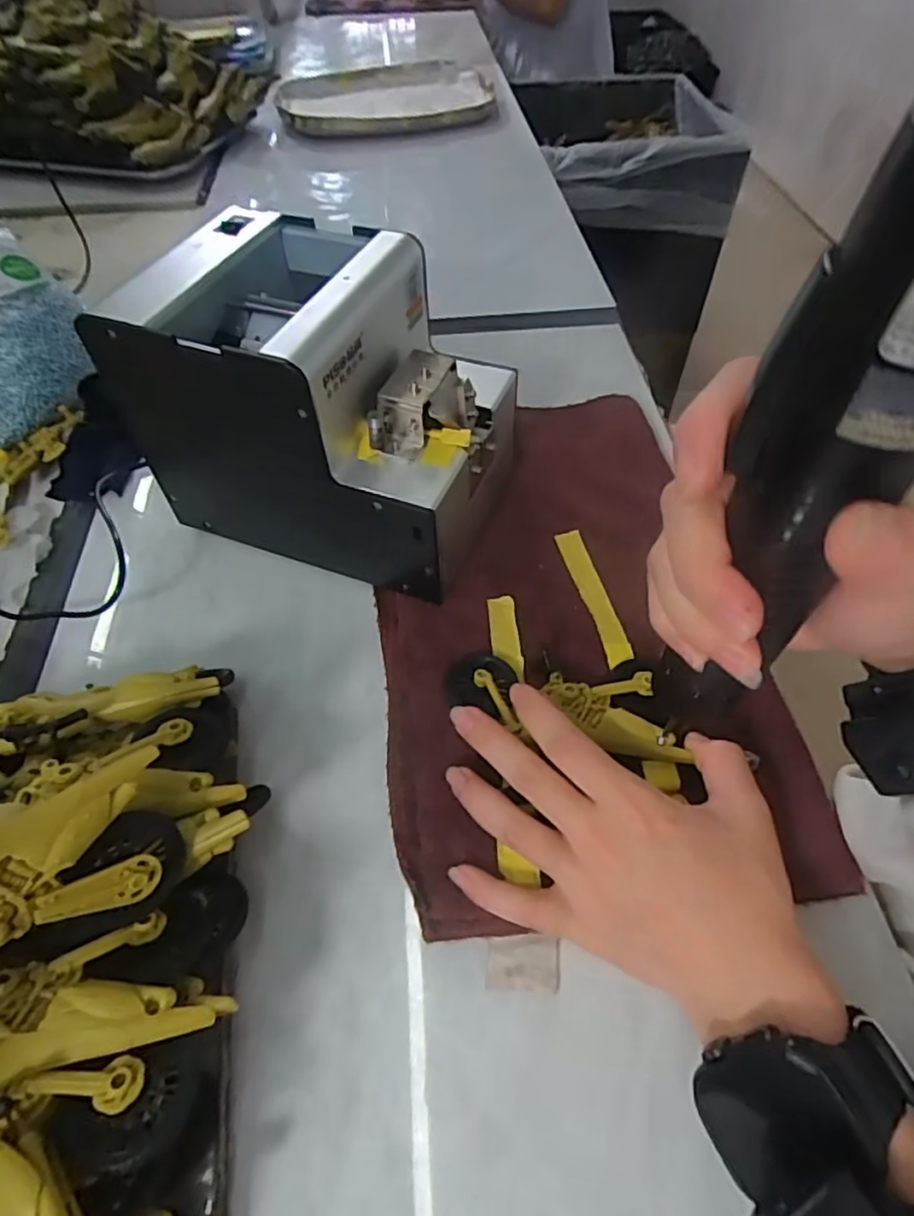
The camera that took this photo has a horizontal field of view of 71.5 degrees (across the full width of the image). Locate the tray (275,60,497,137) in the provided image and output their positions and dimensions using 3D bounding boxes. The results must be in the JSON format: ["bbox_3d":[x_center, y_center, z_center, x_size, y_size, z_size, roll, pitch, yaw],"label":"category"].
[{"bbox_3d":[-0.092,-0.690,0.859,0.287,0.028,0.216,-15,54,-10],"label":"tray"}]

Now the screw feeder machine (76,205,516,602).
[{"bbox_3d":[-0.070,-0.115,0.360,0.178,0.141,0.127,17,57,14],"label":"screw feeder machine"}]

